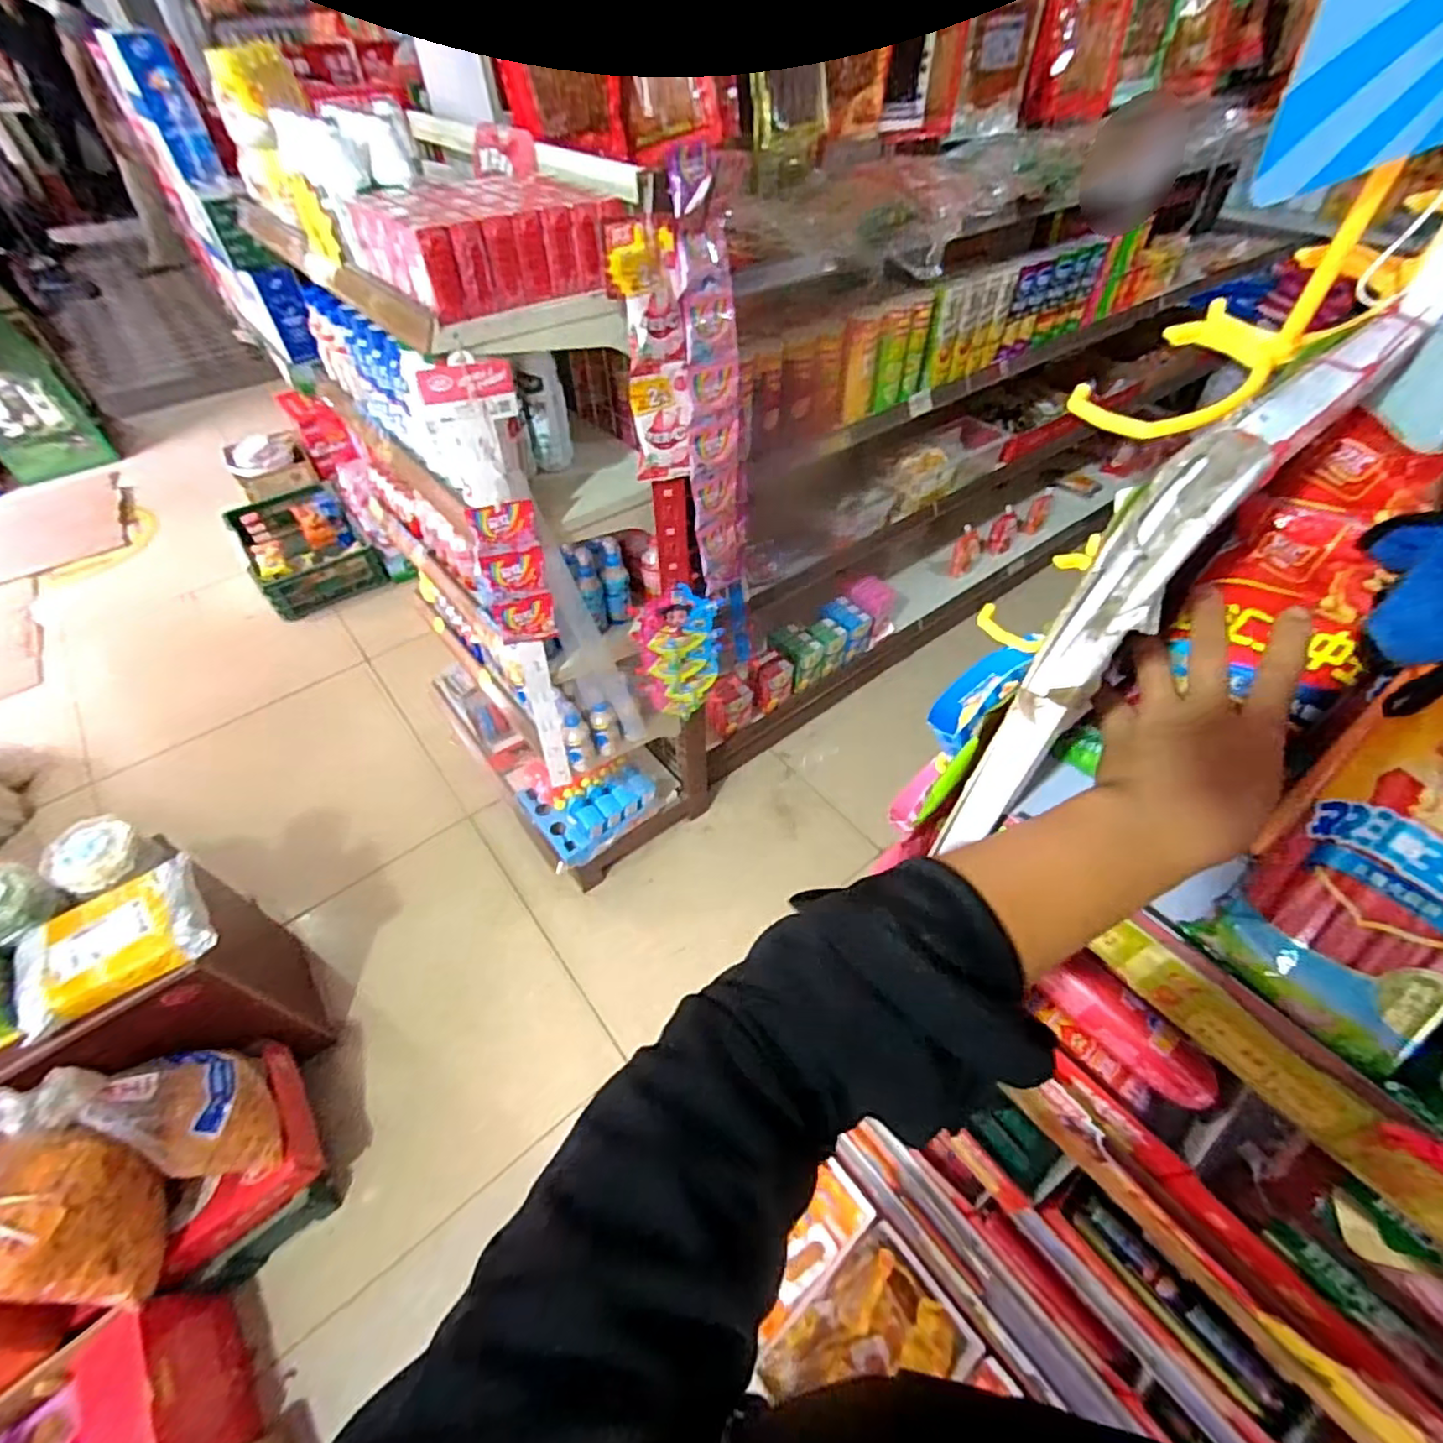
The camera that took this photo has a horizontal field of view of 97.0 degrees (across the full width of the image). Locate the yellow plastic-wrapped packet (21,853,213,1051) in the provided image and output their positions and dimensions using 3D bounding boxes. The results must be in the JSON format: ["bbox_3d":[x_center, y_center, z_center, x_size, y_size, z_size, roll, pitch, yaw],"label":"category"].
[{"bbox_3d":[-0.985,0.352,1.032,0.261,0.068,0.200,-29,56,-22],"label":"yellow plastic-wrapped packet"}]

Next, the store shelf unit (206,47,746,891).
[{"bbox_3d":[-0.363,-0.322,1.257,0.450,1.209,0.750,-32,57,-24],"label":"store shelf unit"}]

